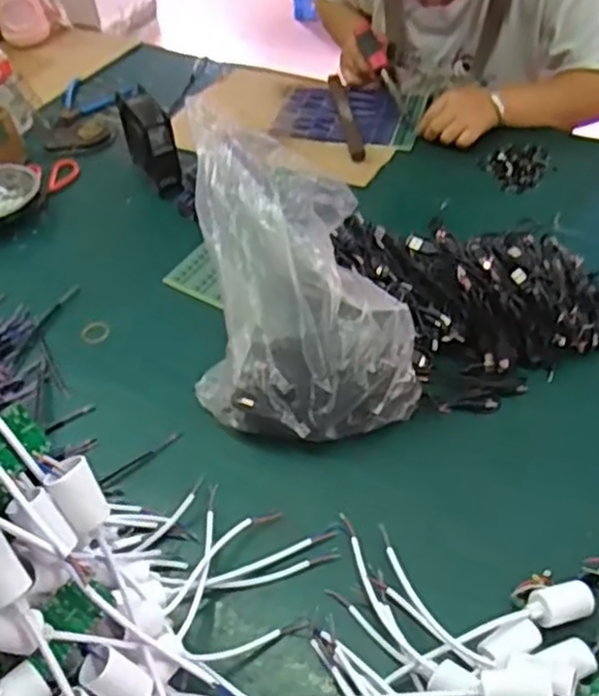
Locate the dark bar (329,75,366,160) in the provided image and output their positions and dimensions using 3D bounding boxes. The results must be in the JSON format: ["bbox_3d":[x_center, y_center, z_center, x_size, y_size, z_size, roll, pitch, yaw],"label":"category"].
[{"bbox_3d":[0.071,-0.360,1.125,0.022,0.024,0.230,-9,47,-2],"label":"dark bar"}]

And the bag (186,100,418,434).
[{"bbox_3d":[-0.020,-0.075,0.744,0.205,0.207,0.295,-13,47,-6],"label":"bag"}]

